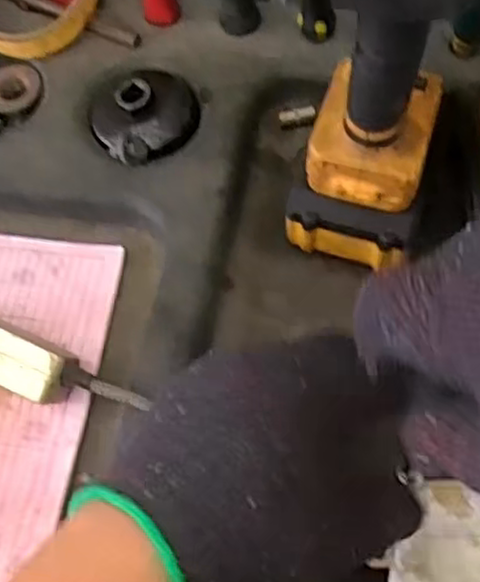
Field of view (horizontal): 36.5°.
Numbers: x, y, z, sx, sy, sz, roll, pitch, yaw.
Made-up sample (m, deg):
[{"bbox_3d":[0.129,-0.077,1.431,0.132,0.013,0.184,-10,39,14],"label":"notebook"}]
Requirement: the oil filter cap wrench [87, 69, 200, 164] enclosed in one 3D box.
[{"bbox_3d":[-0.063,-0.120,0.473,0.070,0.020,0.071,0,63,1],"label":"oil filter cap wrench"}]

